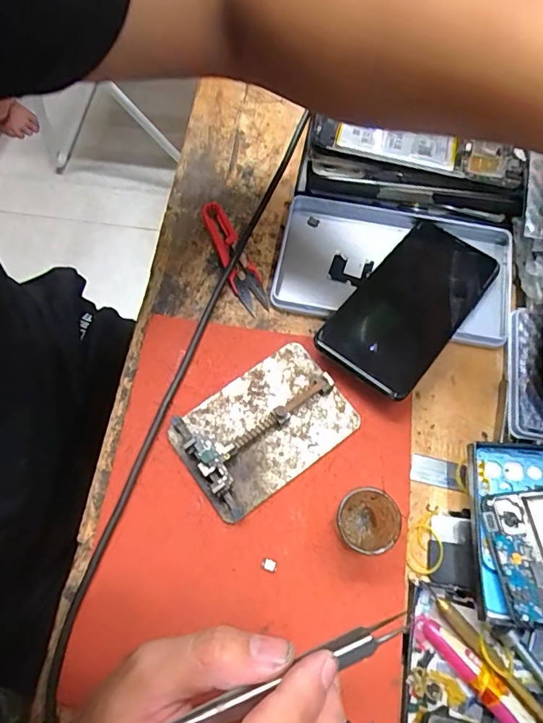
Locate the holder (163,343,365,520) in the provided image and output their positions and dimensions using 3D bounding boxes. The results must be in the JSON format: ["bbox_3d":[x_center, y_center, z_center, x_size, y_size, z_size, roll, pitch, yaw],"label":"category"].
[{"bbox_3d":[-0.005,0.045,0.333,0.116,0.018,0.079,-35,74,-13],"label":"holder"}]

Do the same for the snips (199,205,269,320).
[{"bbox_3d":[-0.030,-0.086,0.384,0.024,0.010,0.099,-23,72,-9],"label":"snips"}]

